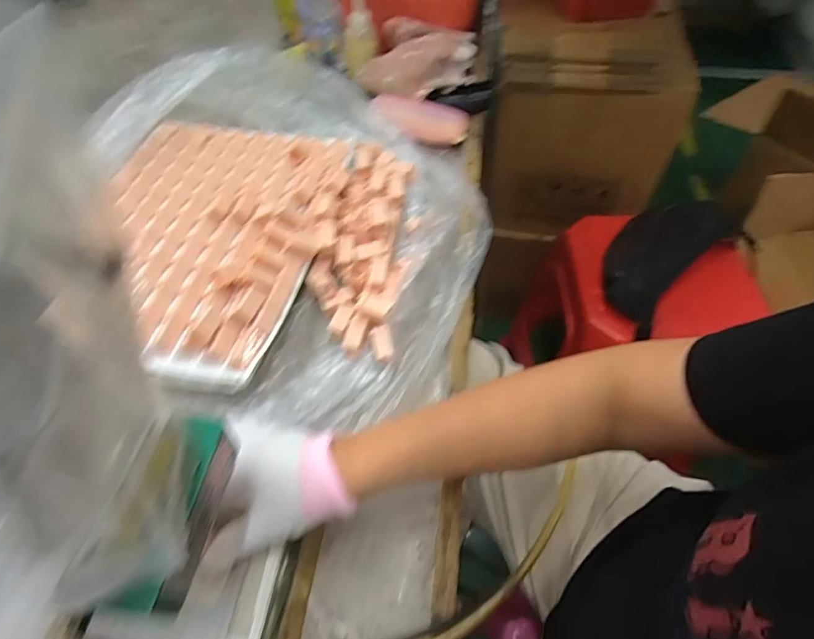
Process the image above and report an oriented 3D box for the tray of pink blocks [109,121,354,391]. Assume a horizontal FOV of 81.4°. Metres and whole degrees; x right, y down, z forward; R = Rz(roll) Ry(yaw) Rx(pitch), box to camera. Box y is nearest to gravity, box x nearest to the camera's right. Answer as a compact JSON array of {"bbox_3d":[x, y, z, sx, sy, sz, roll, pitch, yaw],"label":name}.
[{"bbox_3d":[-0.242,-0.116,0.566,0.293,0.029,0.391,8,55,7],"label":"tray of pink blocks"}]

